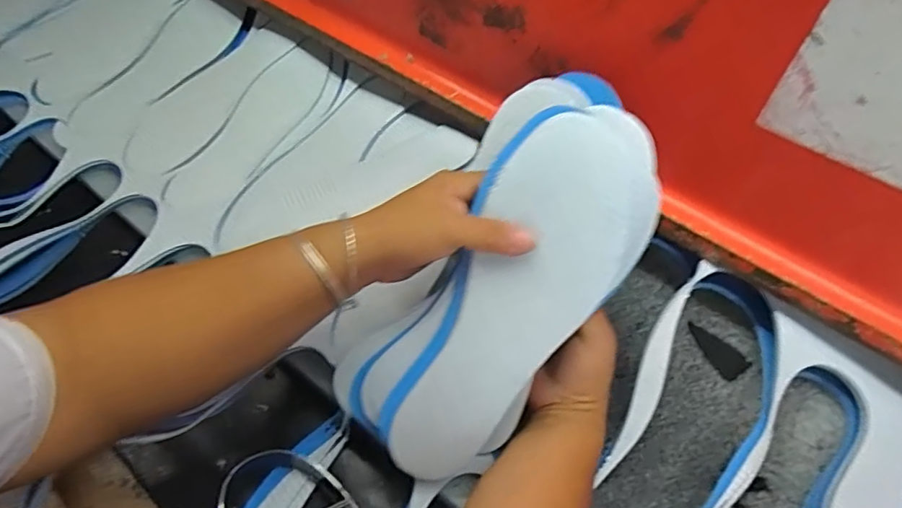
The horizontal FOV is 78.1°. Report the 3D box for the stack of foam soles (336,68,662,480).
[{"bbox_3d":[0.028,0.020,0.400,0.140,0.047,0.295,39,106,24],"label":"stack of foam soles"}]

